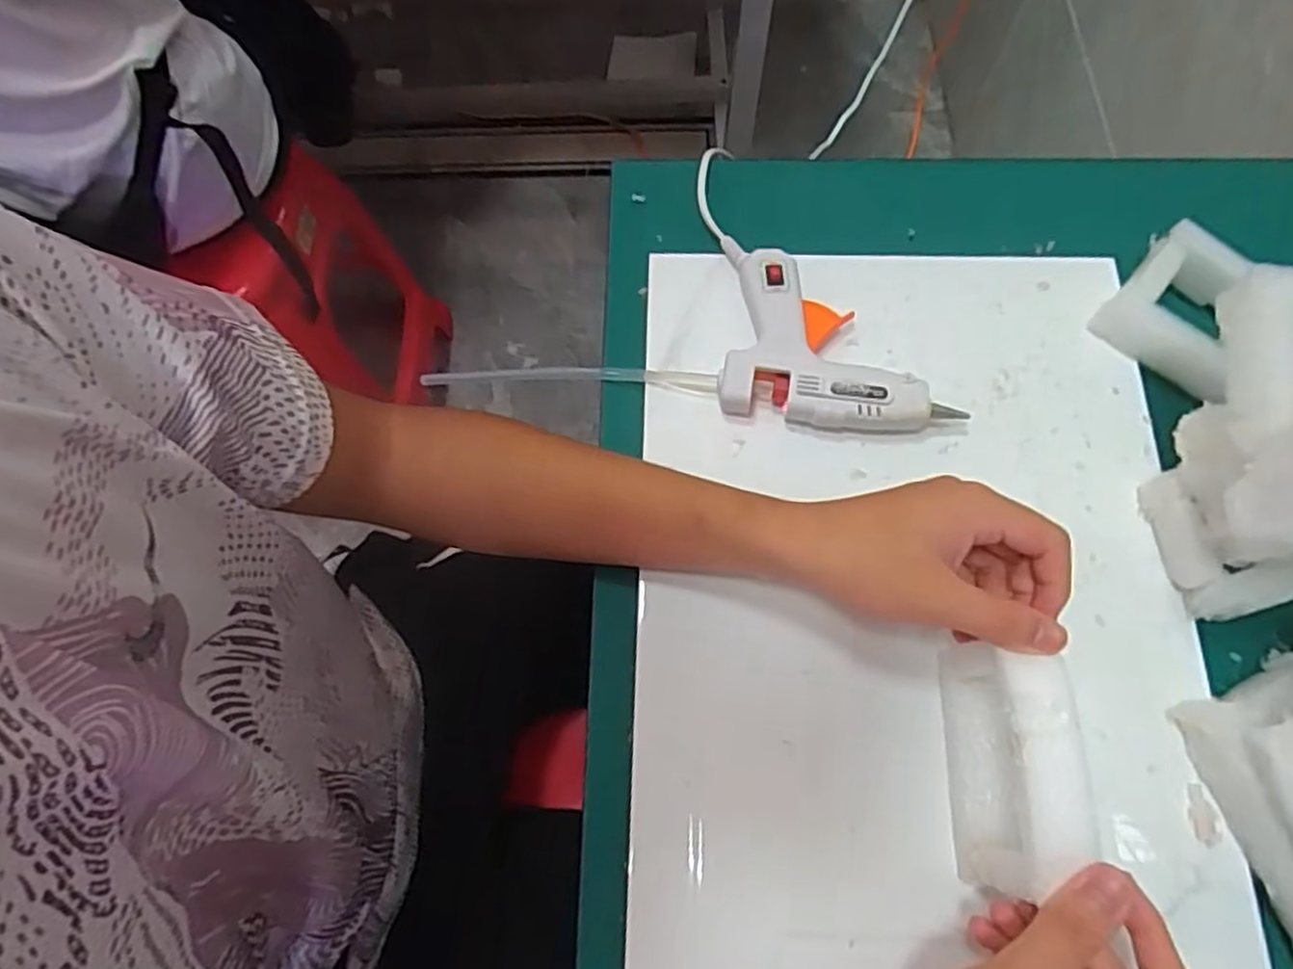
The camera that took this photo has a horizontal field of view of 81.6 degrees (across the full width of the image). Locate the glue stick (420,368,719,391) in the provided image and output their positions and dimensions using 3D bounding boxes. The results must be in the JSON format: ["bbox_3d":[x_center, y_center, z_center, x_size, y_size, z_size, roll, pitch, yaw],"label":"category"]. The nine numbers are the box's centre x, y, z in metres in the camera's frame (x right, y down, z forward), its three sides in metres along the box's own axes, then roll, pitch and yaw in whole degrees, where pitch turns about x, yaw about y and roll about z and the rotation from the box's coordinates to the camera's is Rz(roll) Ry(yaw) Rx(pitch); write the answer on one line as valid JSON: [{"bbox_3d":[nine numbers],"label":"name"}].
[{"bbox_3d":[-0.064,-0.070,0.498,0.237,0.022,0.009,4,67,27],"label":"glue stick"}]

